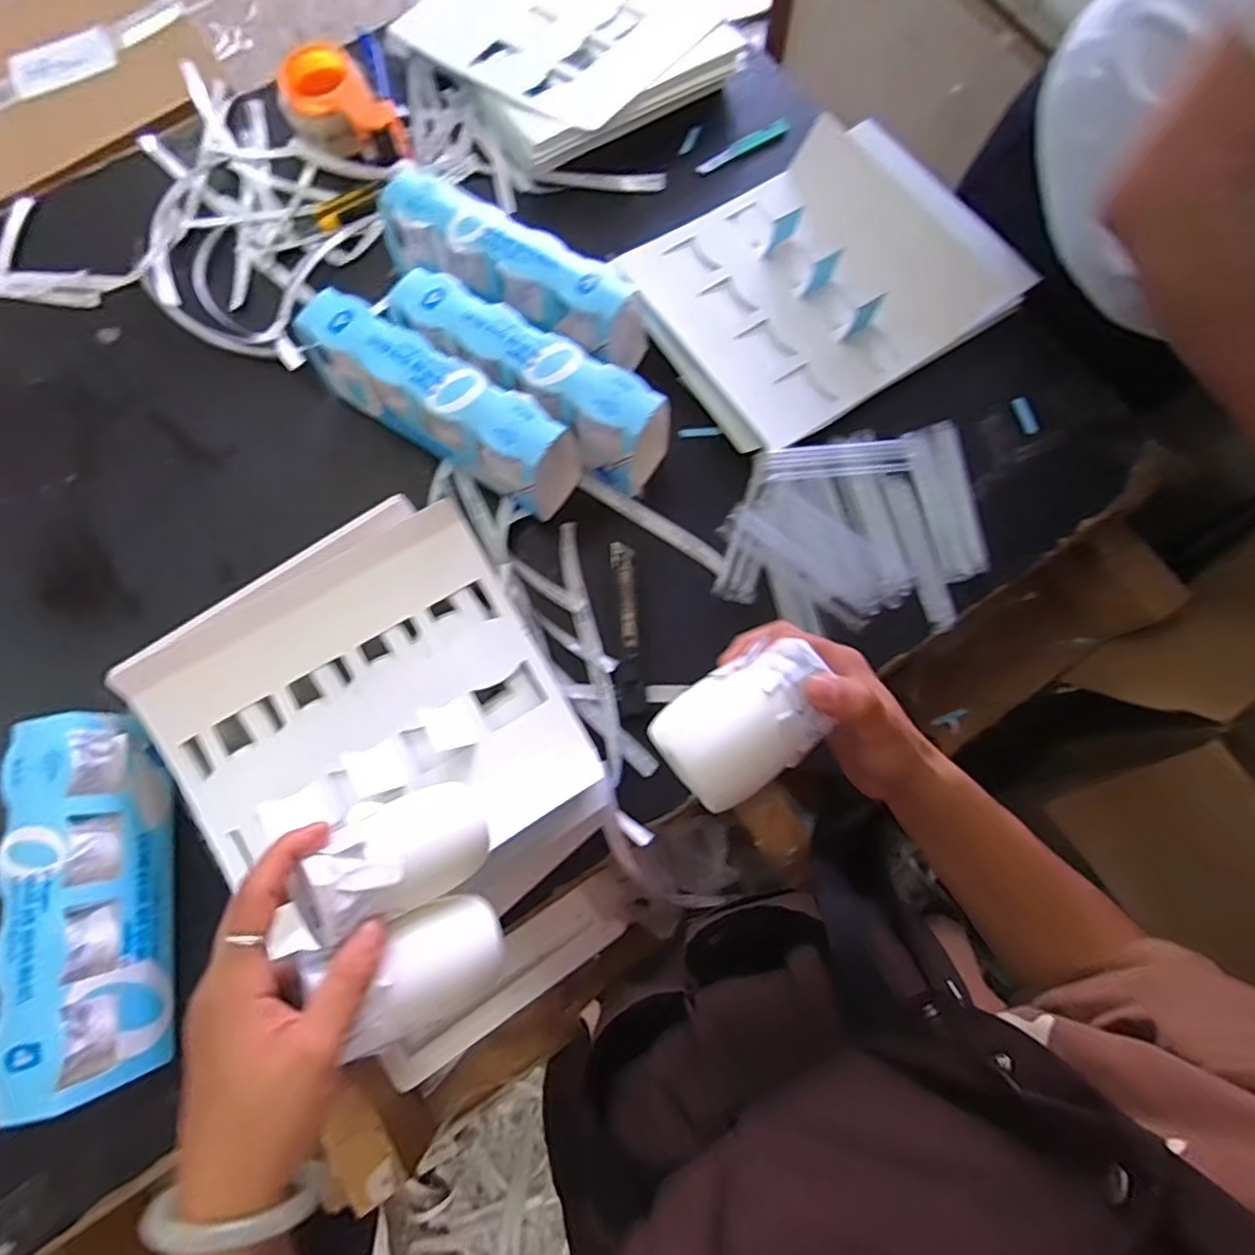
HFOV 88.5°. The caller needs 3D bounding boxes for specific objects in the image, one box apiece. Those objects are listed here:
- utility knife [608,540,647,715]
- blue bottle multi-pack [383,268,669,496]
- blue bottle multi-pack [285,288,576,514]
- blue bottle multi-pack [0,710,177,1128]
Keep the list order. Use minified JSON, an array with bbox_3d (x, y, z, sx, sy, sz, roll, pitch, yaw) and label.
[{"bbox_3d":[-0.001,-0.002,0.593,0.024,0.011,0.162,-4,75,1],"label":"utility knife"},{"bbox_3d":[-0.093,-0.232,0.603,0.274,0.083,0.080,29,78,9],"label":"blue bottle multi-pack"},{"bbox_3d":[-0.178,-0.208,0.607,0.275,0.098,0.068,32,78,10],"label":"blue bottle multi-pack"},{"bbox_3d":[-0.414,0.208,0.502,0.074,0.091,0.270,-13,75,-1],"label":"blue bottle multi-pack"}]

